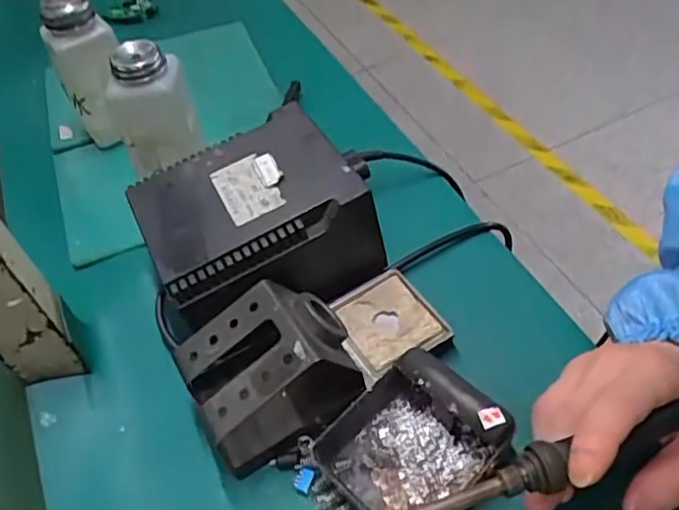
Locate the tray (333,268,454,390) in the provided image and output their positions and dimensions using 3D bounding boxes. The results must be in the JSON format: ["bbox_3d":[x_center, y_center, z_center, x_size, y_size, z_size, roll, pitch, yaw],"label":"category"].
[{"bbox_3d":[0.030,0.044,0.411,0.066,0.011,0.068,-24,51,-14],"label":"tray"}]

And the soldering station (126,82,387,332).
[{"bbox_3d":[-0.061,-0.025,0.423,0.138,0.081,0.111,-25,51,-13],"label":"soldering station"}]

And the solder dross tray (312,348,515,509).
[{"bbox_3d":[0.039,0.105,0.344,0.092,0.037,0.085,-36,55,-23],"label":"solder dross tray"}]

